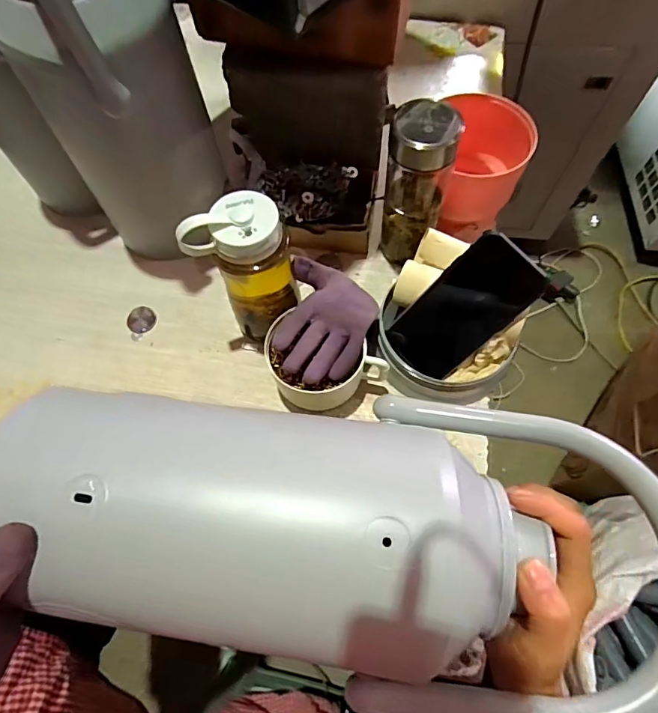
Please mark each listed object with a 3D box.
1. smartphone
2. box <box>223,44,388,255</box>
[{"bbox_3d":[0.143,-0.047,0.471,0.087,0.009,0.162,42,121,-2],"label":"smartphone"},{"bbox_3d":[-0.042,-0.247,0.549,0.203,0.161,0.141,8,67,6],"label":"box"}]

